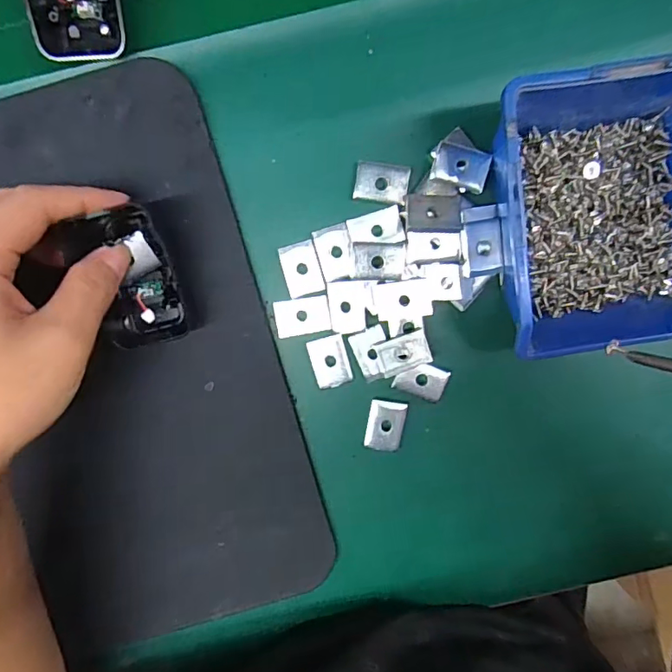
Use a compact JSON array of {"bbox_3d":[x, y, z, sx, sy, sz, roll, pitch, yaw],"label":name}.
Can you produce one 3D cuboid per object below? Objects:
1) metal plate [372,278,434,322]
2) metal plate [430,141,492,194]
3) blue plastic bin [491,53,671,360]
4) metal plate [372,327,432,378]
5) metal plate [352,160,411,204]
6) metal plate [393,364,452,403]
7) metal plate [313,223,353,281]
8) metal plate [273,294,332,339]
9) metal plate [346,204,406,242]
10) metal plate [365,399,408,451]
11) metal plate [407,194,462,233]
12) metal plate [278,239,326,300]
[{"bbox_3d":[0.035,-0.019,0.269,0.030,0.007,0.020,-8,97,7],"label":"metal plate"},{"bbox_3d":[0.065,-0.088,0.262,0.027,0.004,0.021,17,97,1],"label":"metal plate"},{"bbox_3d":[0.131,-0.061,0.244,0.119,0.060,0.134,-11,99,0],"label":"blue plastic bin"},{"bbox_3d":[0.037,0.009,0.276,0.029,0.005,0.019,-18,99,1],"label":"metal plate"},{"bbox_3d":[0.024,-0.080,0.265,0.027,0.004,0.019,6,99,-3],"label":"metal plate"},{"bbox_3d":[0.048,0.025,0.280,0.028,0.004,0.018,21,98,-5],"label":"metal plate"},{"bbox_3d":[0.000,-0.044,0.268,0.019,0.004,0.028,-16,99,1],"label":"metal plate"},{"bbox_3d":[-0.018,-0.010,0.273,0.029,0.004,0.020,-9,99,0],"label":"metal plate"},{"bbox_3d":[0.021,-0.057,0.267,0.028,0.004,0.018,-14,99,0],"label":"metal plate"},{"bbox_3d":[0.028,0.050,0.284,0.020,0.004,0.028,10,98,-3],"label":"metal plate"},{"bbox_3d":[0.051,-0.064,0.263,0.028,0.009,0.021,1,88,4],"label":"metal plate"},{"bbox_3d":[-0.018,-0.035,0.269,0.019,0.004,0.028,-15,99,1],"label":"metal plate"}]

